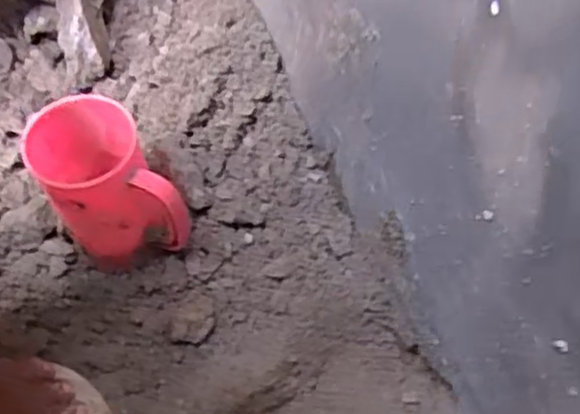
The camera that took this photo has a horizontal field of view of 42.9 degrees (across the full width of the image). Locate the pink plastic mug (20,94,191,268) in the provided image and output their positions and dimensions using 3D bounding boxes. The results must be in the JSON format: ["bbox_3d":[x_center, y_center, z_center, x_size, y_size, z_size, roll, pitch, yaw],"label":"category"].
[{"bbox_3d":[-0.146,-0.008,0.596,0.078,0.139,0.115,-33,62,-18],"label":"pink plastic mug"}]

